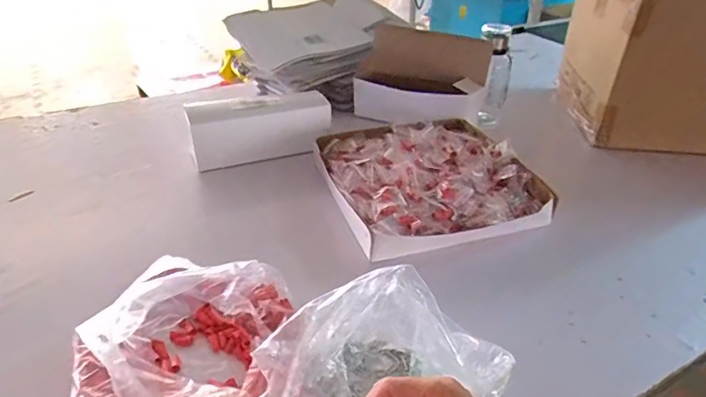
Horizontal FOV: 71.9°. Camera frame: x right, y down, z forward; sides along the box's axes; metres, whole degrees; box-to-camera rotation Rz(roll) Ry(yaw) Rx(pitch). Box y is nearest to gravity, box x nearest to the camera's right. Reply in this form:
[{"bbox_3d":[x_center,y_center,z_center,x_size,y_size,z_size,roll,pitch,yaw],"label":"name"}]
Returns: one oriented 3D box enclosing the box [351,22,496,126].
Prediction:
[{"bbox_3d":[0.148,-0.270,1.145,0.301,0.210,0.143,13,35,16],"label":"box"}]

